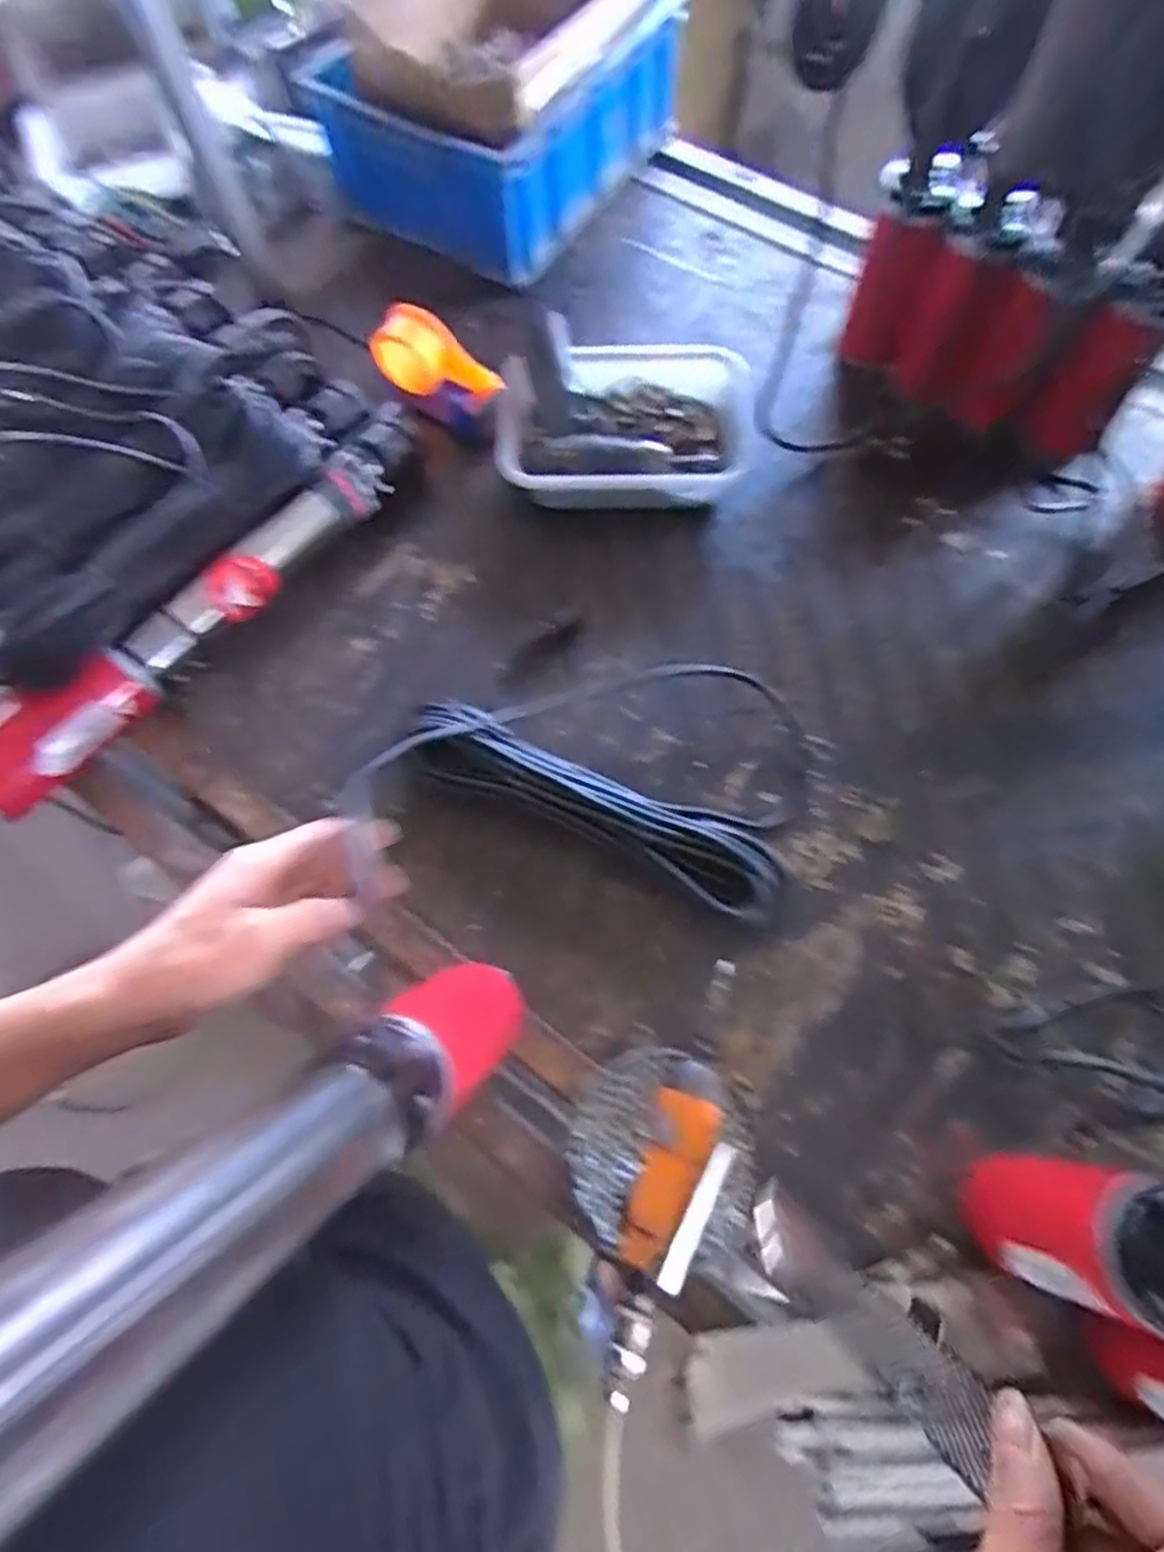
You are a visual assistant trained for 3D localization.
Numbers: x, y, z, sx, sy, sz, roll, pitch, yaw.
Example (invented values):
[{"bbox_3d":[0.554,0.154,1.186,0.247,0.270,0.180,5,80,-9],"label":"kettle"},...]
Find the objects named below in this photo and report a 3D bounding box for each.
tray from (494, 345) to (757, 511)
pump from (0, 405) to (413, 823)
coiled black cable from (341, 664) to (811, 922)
[{"bbox_3d":[0.047,-0.363,0.797,0.265,0.066,0.189,-3,67,-1],"label":"tray"},{"bbox_3d":[-0.340,-0.166,0.713,0.064,0.076,0.517,37,72,15],"label":"pump"},{"bbox_3d":[0.010,-0.021,0.663,0.374,0.055,0.221,15,68,1],"label":"coiled black cable"}]

